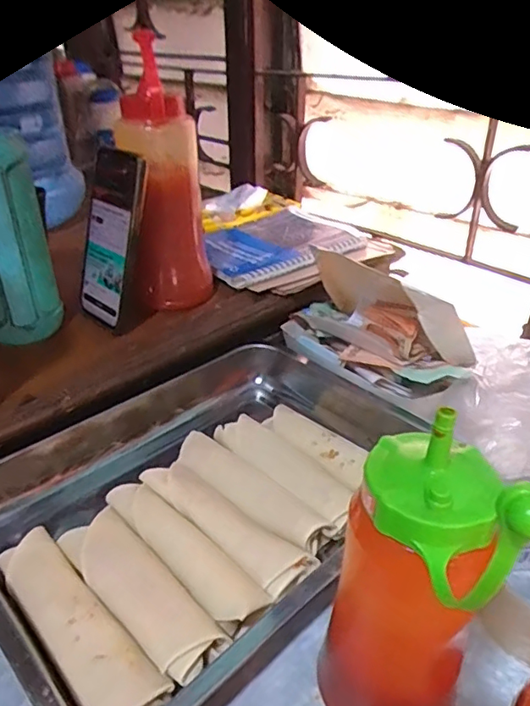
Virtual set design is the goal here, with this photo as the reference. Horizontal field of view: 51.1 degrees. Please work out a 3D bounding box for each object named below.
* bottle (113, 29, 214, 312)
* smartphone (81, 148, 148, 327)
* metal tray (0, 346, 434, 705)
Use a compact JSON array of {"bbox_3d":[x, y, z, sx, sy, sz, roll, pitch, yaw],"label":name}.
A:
[{"bbox_3d":[-0.096,-0.157,0.515,0.073,0.227,0.073,-2,31,-3],"label":"bottle"},{"bbox_3d":[-0.146,-0.107,0.515,0.075,0.152,0.016,25,19,39],"label":"smartphone"},{"bbox_3d":[-0.049,0.099,0.465,0.286,0.047,0.386,22,38,33],"label":"metal tray"}]

